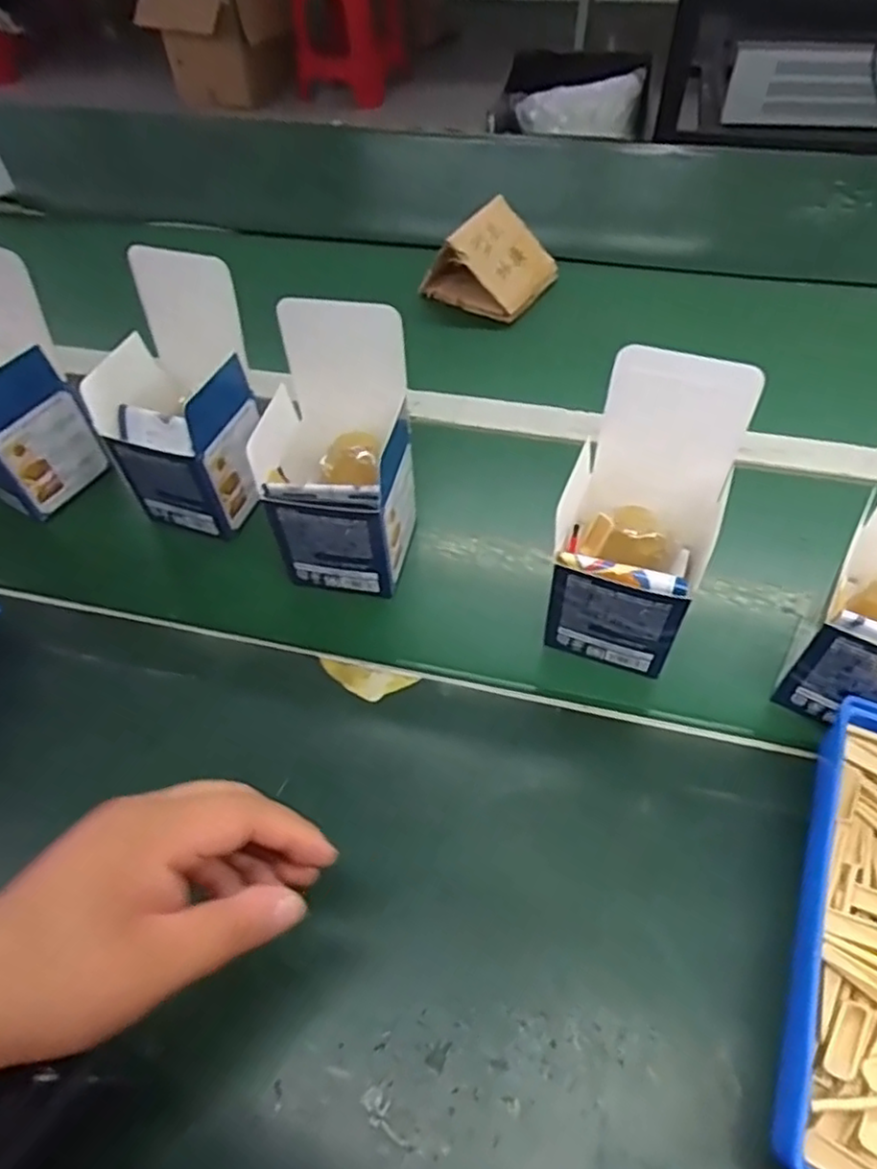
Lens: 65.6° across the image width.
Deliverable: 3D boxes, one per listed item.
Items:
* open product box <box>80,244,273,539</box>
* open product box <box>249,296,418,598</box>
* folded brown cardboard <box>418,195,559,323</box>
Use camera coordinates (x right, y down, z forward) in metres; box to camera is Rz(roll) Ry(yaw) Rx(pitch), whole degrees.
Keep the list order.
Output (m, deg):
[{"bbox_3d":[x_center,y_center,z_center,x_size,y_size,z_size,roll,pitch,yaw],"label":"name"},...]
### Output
[{"bbox_3d":[-0.197,-0.136,0.511,0.094,0.178,0.089,11,50,11],"label":"open product box"},{"bbox_3d":[-0.071,-0.084,0.466,0.090,0.189,0.079,11,50,11],"label":"open product box"},{"bbox_3d":[0.057,-0.342,0.713,0.098,0.078,0.107,31,56,25],"label":"folded brown cardboard"}]

